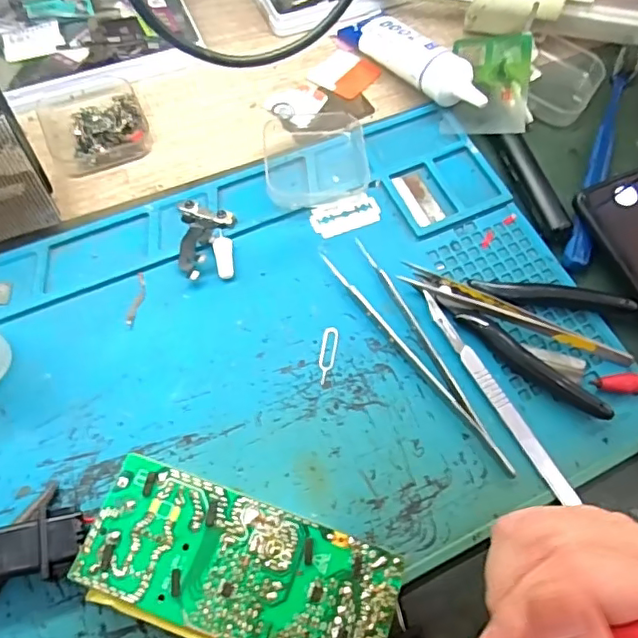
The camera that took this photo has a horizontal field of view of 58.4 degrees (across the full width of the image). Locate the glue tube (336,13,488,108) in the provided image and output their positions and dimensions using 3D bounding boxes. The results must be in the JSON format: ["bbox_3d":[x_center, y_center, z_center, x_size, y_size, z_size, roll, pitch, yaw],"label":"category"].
[{"bbox_3d":[0.064,-0.174,0.386,0.031,0.034,0.119,-29,70,-15],"label":"glue tube"}]

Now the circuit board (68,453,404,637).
[{"bbox_3d":[-0.034,0.112,0.252,0.131,0.025,0.059,19,66,6],"label":"circuit board"}]

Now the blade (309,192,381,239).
[{"bbox_3d":[0.016,-0.063,0.349,0.043,0.004,0.021,-20,76,-10],"label":"blade"}]

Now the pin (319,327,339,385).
[{"bbox_3d":[0.005,0.019,0.309,0.009,0.004,0.032,9,65,1],"label":"pin"}]

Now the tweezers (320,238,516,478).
[{"bbox_3d":[0.052,0.018,0.309,0.024,0.009,0.152,-27,69,-14],"label":"tweezers"}]

